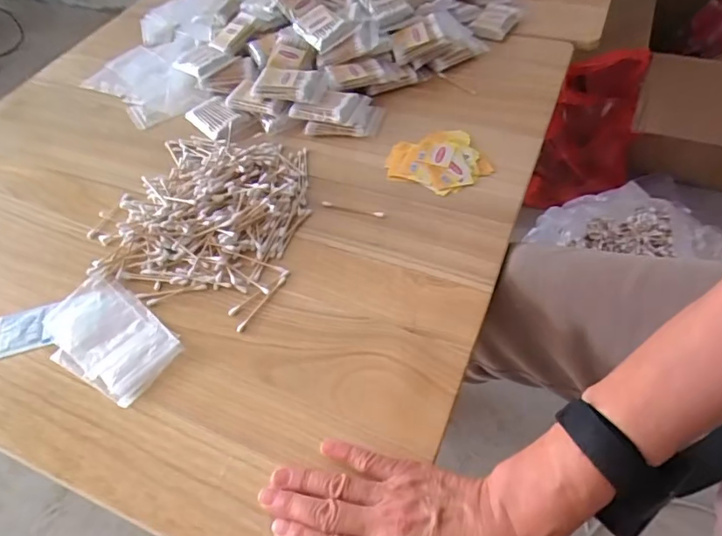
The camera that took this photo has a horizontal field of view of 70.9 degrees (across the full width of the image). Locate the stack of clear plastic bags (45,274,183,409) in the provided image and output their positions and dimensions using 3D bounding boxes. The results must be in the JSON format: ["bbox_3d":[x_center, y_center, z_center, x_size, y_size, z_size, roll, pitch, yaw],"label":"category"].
[{"bbox_3d":[-0.237,0.063,0.475,0.142,0.011,0.083,25,56,22],"label":"stack of clear plastic bags"}]

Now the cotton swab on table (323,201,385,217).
[{"bbox_3d":[-0.009,-0.066,0.562,0.073,0.004,0.008,14,53,15],"label":"cotton swab on table"}]

